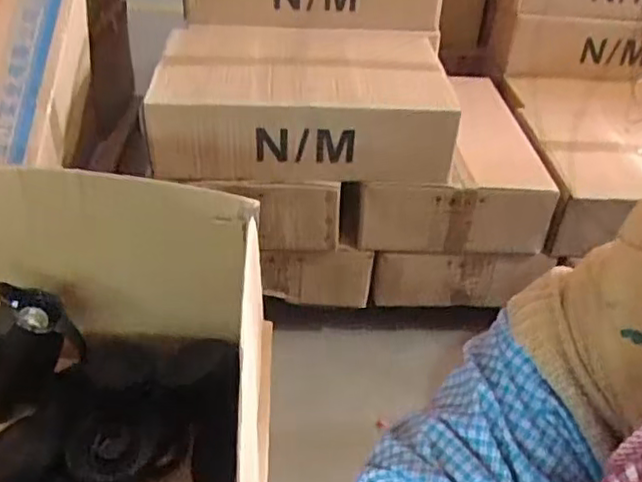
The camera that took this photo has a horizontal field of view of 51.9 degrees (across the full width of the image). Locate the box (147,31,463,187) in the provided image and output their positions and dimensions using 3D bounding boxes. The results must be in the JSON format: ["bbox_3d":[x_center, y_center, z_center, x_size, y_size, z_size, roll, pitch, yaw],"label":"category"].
[{"bbox_3d":[-0.045,-0.357,1.601,0.672,0.196,0.538,0,36,-7],"label":"box"}]

